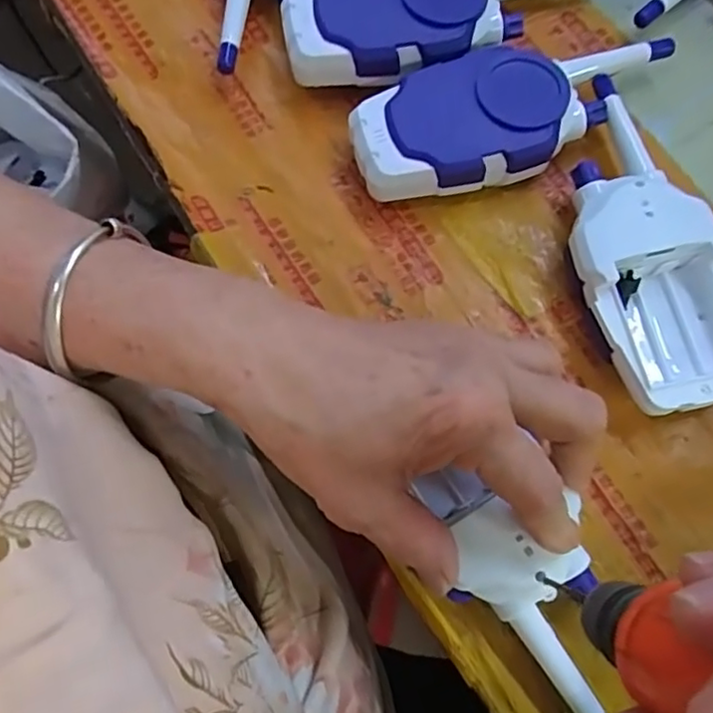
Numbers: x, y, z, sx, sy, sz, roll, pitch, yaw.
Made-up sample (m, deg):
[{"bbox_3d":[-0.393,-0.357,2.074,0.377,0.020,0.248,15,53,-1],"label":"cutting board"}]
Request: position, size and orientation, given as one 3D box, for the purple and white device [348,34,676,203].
[{"bbox_3d":[0.078,-0.122,0.319,0.163,0.033,0.063,-22,76,-5],"label":"purple and white device"}]

